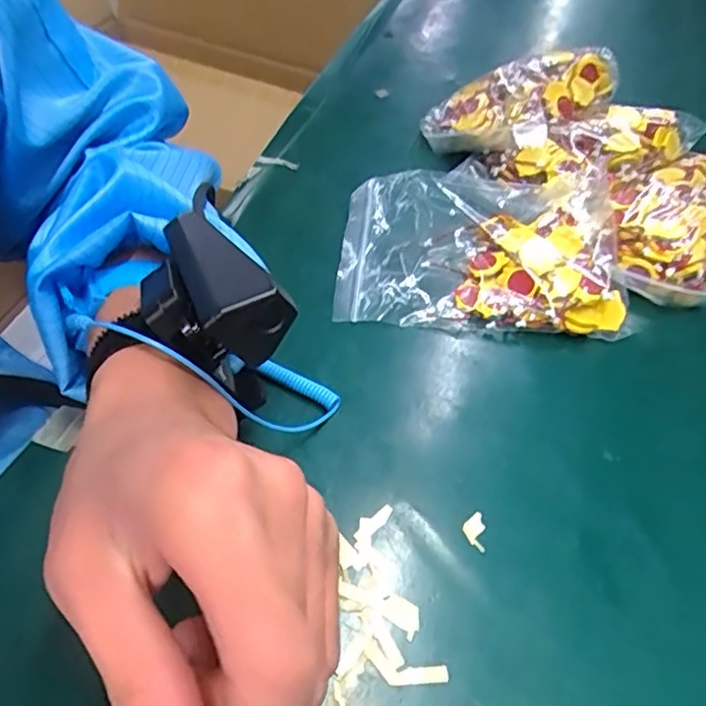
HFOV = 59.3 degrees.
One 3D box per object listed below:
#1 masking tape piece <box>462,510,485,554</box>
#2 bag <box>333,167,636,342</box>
[{"bbox_3d":[0.055,0.080,0.280,0.010,0.004,0.017,11,57,0],"label":"masking tape piece"},{"bbox_3d":[0.077,-0.061,0.375,0.165,0.035,0.110,6,51,1],"label":"bag"}]

